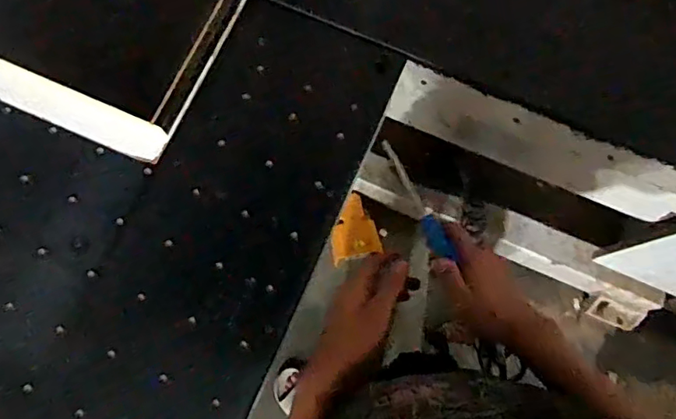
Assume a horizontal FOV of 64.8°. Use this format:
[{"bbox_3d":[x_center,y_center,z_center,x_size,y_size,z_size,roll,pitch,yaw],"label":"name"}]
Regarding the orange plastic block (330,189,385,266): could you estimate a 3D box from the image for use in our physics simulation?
[{"bbox_3d":[0.039,0.056,1.613,0.168,0.033,0.183,-17,88,-23],"label":"orange plastic block"}]

